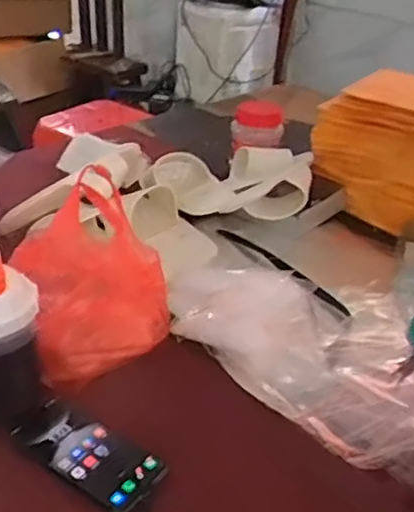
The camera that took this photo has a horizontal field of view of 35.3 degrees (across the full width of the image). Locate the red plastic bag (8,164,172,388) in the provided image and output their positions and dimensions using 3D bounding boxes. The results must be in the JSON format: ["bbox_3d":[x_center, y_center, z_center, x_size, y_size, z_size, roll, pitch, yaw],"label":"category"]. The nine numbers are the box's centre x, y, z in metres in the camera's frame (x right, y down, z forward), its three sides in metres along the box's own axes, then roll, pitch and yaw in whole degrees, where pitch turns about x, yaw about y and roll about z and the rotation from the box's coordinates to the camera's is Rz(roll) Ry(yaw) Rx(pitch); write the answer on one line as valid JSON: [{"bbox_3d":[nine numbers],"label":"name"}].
[{"bbox_3d":[-0.137,0.025,0.800,0.178,0.177,0.200,-4,32,-12],"label":"red plastic bag"}]

